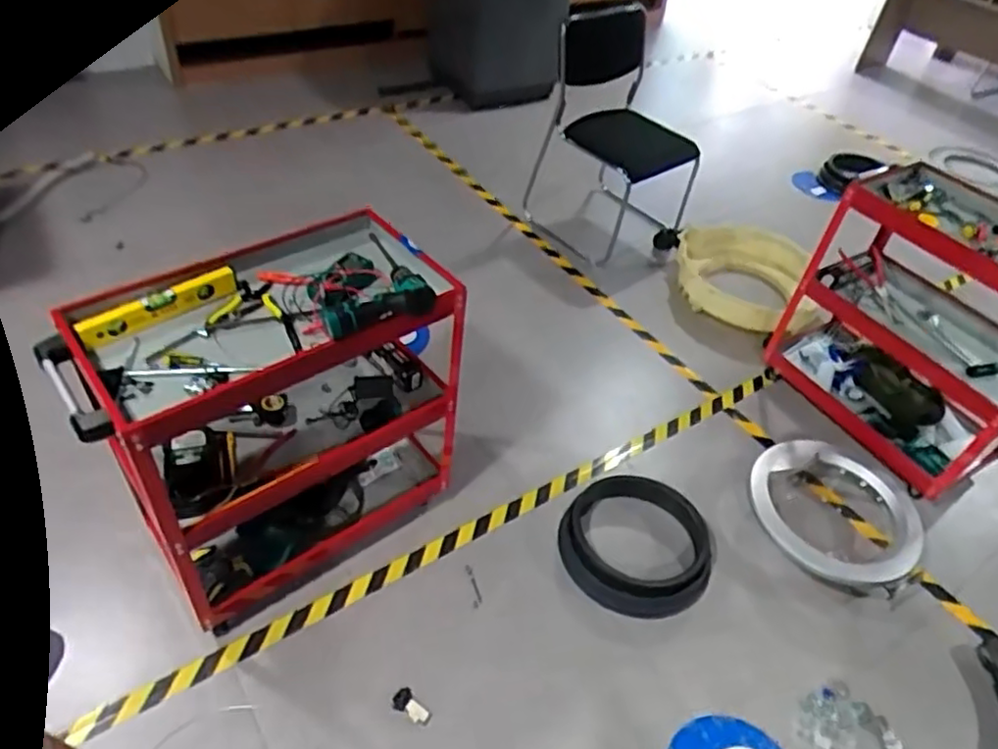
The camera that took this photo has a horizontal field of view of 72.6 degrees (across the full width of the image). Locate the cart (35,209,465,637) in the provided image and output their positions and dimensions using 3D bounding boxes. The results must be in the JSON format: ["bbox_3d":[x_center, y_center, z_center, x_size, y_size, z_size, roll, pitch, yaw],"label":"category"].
[{"bbox_3d":[-0.414,0.103,1.473,0.760,0.715,0.377,-27,54,-30],"label":"cart"}]

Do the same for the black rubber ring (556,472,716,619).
[{"bbox_3d":[0.349,0.419,1.748,0.367,0.074,0.380,3,43,-3],"label":"black rubber ring"}]

